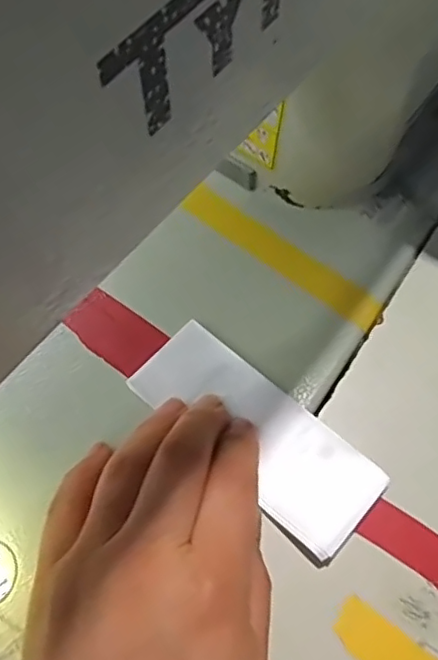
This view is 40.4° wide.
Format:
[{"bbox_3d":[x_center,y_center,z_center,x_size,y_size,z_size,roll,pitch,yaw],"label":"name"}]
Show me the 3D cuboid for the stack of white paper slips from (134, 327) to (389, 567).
[{"bbox_3d":[0.015,0.041,0.248,0.108,0.004,0.044,42,71,18],"label":"stack of white paper slips"}]

